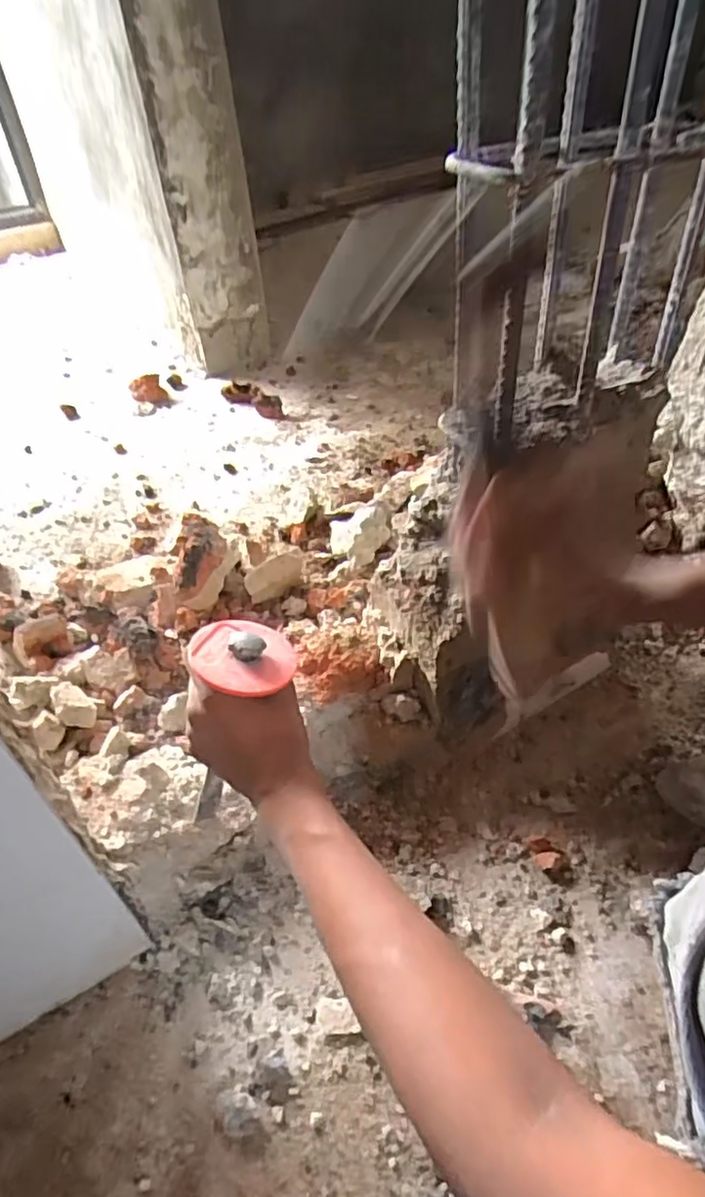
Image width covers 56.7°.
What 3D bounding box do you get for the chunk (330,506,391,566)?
[{"bbox_3d":[0.010,-0.079,0.865,0.078,0.046,0.097,-7,43,-2],"label":"chunk"}]

